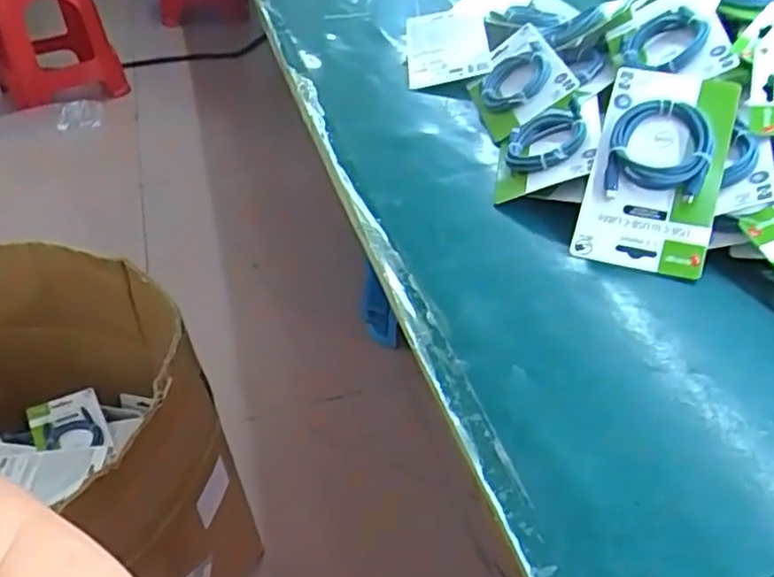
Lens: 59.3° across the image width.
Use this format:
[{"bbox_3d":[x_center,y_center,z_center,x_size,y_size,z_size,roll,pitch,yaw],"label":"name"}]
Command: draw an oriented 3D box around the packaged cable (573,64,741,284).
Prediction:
[{"bbox_3d":[0.219,-0.100,0.551,0.096,0.023,0.174,14,76,20],"label":"packaged cable"}]

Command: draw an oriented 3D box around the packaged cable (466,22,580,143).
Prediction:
[{"bbox_3d":[0.141,-0.229,0.749,0.099,0.018,0.166,-34,38,20],"label":"packaged cable"}]

